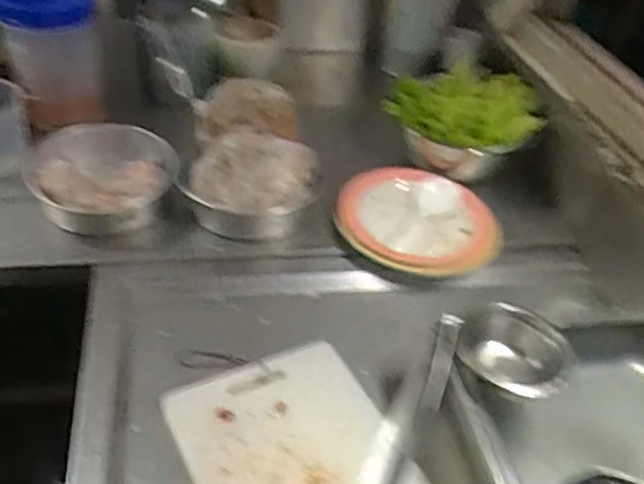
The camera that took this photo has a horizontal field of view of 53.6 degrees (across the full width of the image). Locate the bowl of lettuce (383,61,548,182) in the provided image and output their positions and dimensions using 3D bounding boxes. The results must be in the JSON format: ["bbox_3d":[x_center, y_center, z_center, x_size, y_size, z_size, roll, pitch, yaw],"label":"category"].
[{"bbox_3d":[0.266,-0.239,1.223,0.280,0.130,0.245,13,39,6],"label":"bowl of lettuce"}]

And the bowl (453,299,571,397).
[{"bbox_3d":[0.220,0.132,0.744,0.131,0.060,0.106,23,41,18],"label":"bowl"}]

